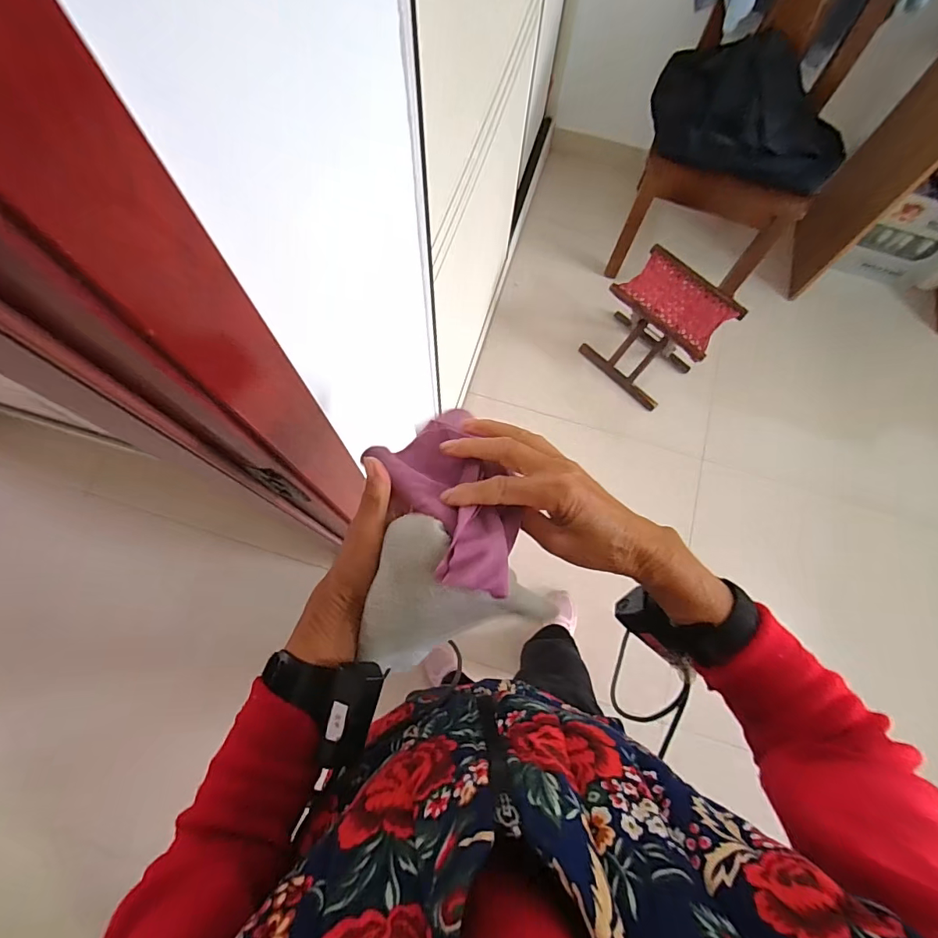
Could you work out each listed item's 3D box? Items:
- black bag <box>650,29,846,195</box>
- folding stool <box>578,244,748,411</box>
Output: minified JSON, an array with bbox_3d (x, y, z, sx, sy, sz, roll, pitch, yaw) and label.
[{"bbox_3d":[0.774,-0.981,1.284,0.543,0.169,0.332,27,74,7],"label":"black bag"},{"bbox_3d":[0.565,-0.415,1.420,0.224,0.312,0.306,-42,79,-13],"label":"folding stool"}]

